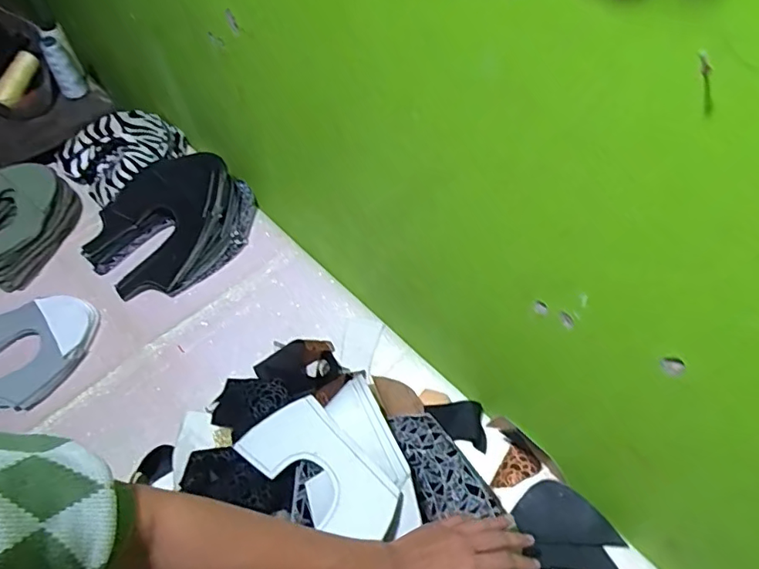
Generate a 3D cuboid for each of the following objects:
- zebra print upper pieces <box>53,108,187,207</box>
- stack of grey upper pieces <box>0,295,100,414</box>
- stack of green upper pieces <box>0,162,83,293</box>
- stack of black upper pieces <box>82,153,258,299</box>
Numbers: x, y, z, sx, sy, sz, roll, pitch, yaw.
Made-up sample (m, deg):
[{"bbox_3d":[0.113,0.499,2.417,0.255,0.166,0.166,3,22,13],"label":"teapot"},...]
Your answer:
[{"bbox_3d":[-0.423,-0.226,0.888,0.143,0.065,0.195,37,62,21],"label":"zebra print upper pieces"},{"bbox_3d":[-0.475,0.080,0.724,0.145,0.029,0.162,37,62,21],"label":"stack of grey upper pieces"},{"bbox_3d":[-0.576,-0.105,0.807,0.185,0.070,0.181,23,58,13],"label":"stack of green upper pieces"},{"bbox_3d":[-0.322,-0.103,0.808,0.245,0.092,0.199,-38,65,-24],"label":"stack of black upper pieces"}]

